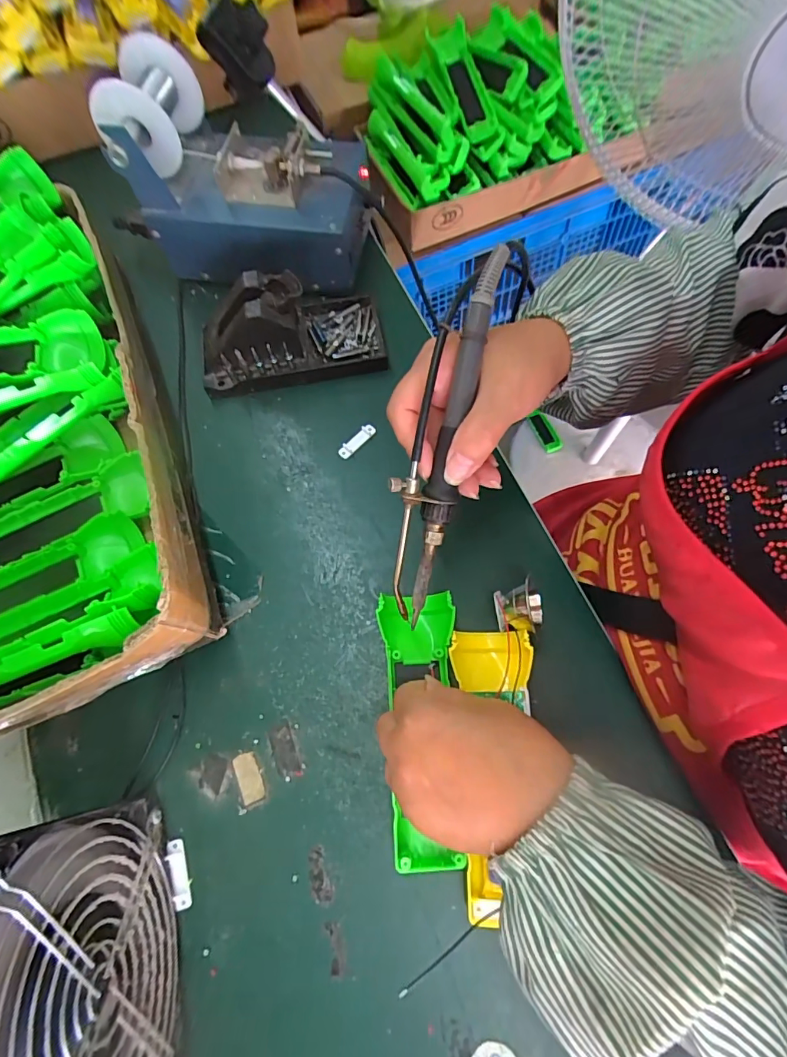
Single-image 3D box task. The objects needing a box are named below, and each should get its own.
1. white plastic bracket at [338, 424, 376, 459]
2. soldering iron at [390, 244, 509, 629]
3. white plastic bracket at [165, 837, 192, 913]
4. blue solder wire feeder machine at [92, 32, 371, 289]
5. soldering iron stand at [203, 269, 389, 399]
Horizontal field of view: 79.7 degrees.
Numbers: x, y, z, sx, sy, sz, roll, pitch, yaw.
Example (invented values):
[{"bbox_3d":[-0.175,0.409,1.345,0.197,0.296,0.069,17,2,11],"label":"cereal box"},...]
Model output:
[{"bbox_3d":[-0.030,-0.073,0.392,0.010,0.005,0.038,40,76,14],"label":"white plastic bracket"},{"bbox_3d":[0.024,-0.046,0.256,0.033,0.020,0.201,15,102,7],"label":"soldering iron"},{"bbox_3d":[-0.132,0.212,0.290,0.009,0.007,0.037,-19,70,-5],"label":"white plastic bracket"},{"bbox_3d":[-0.132,-0.308,0.414,0.215,0.120,0.124,7,70,4],"label":"blue solder wire feeder machine"},{"bbox_3d":[-0.090,-0.174,0.397,0.153,0.067,0.077,-11,70,-2],"label":"soldering iron stand"}]

